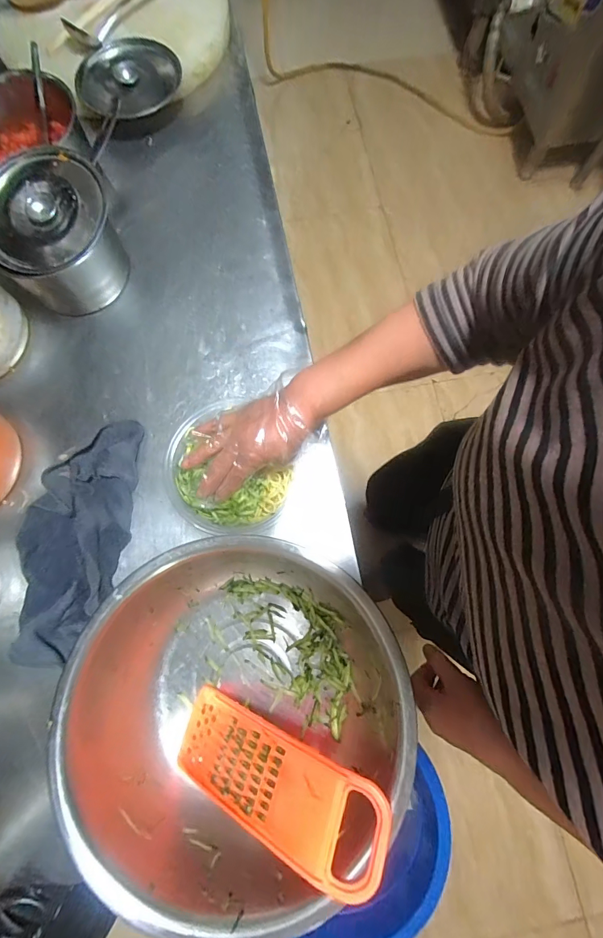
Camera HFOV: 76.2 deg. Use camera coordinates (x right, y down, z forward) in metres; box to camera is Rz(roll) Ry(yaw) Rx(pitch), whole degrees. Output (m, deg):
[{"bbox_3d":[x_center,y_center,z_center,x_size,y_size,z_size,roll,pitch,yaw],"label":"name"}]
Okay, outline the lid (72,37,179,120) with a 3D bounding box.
[{"bbox_3d":[-0.289,-0.661,0.646,0.167,0.044,0.145,-2,77,-1],"label":"lid"}]

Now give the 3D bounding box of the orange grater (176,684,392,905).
[{"bbox_3d":[-0.032,0.312,0.389,0.237,0.030,0.091,5,65,35],"label":"orange grater"}]

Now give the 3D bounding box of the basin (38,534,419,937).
[{"bbox_3d":[-0.064,0.241,0.404,0.306,0.115,0.315,0,77,0],"label":"basin"}]

